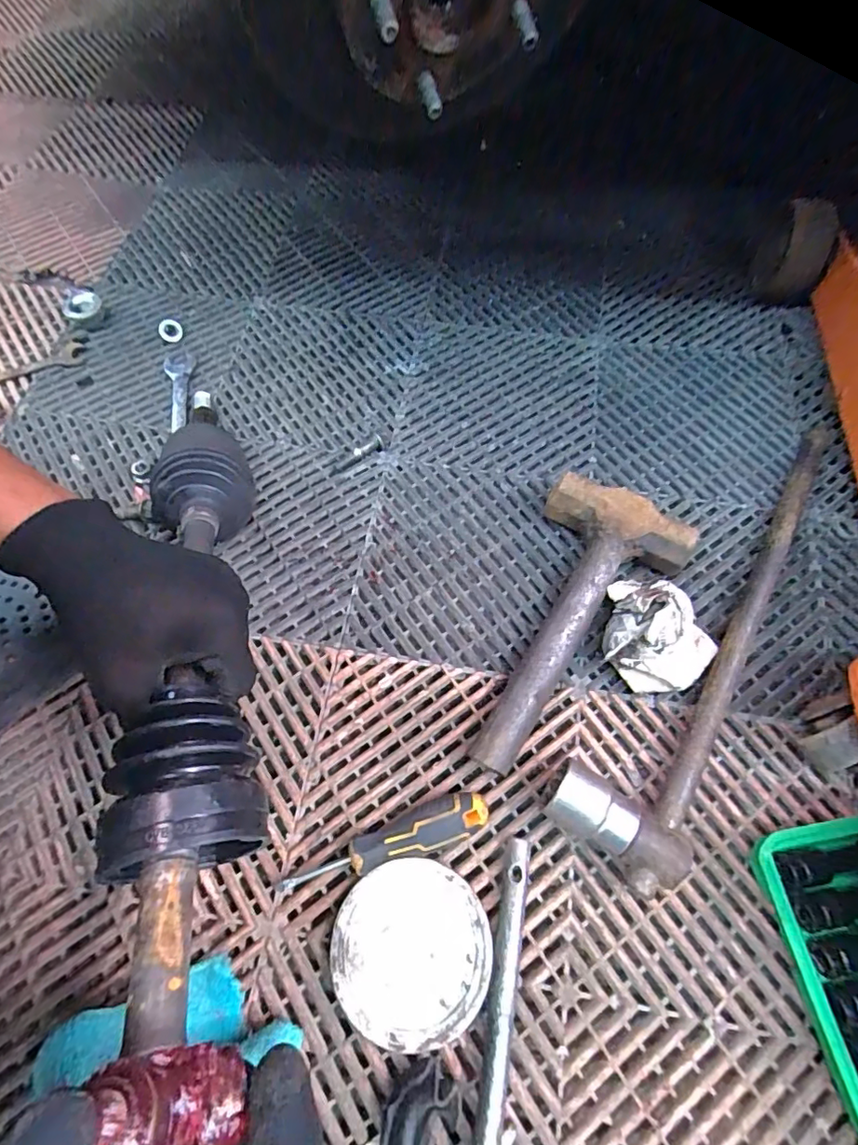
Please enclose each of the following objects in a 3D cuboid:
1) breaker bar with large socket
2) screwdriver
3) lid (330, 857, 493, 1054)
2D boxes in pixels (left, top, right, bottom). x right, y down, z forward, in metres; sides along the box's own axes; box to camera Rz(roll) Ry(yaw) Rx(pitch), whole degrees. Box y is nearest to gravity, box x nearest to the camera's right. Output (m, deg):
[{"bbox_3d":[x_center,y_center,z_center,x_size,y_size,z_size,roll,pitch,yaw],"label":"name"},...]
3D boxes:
[{"bbox_3d":[0.253,0.033,0.441,0.092,0.046,0.445,35,70,17],"label":"breaker bar with large socket"},{"bbox_3d":[-0.032,0.189,0.376,0.150,0.035,0.029,-16,64,-6],"label":"screwdriver"},{"bbox_3d":[-0.011,0.249,0.357,0.100,0.017,0.099,1,64,2],"label":"lid"}]

